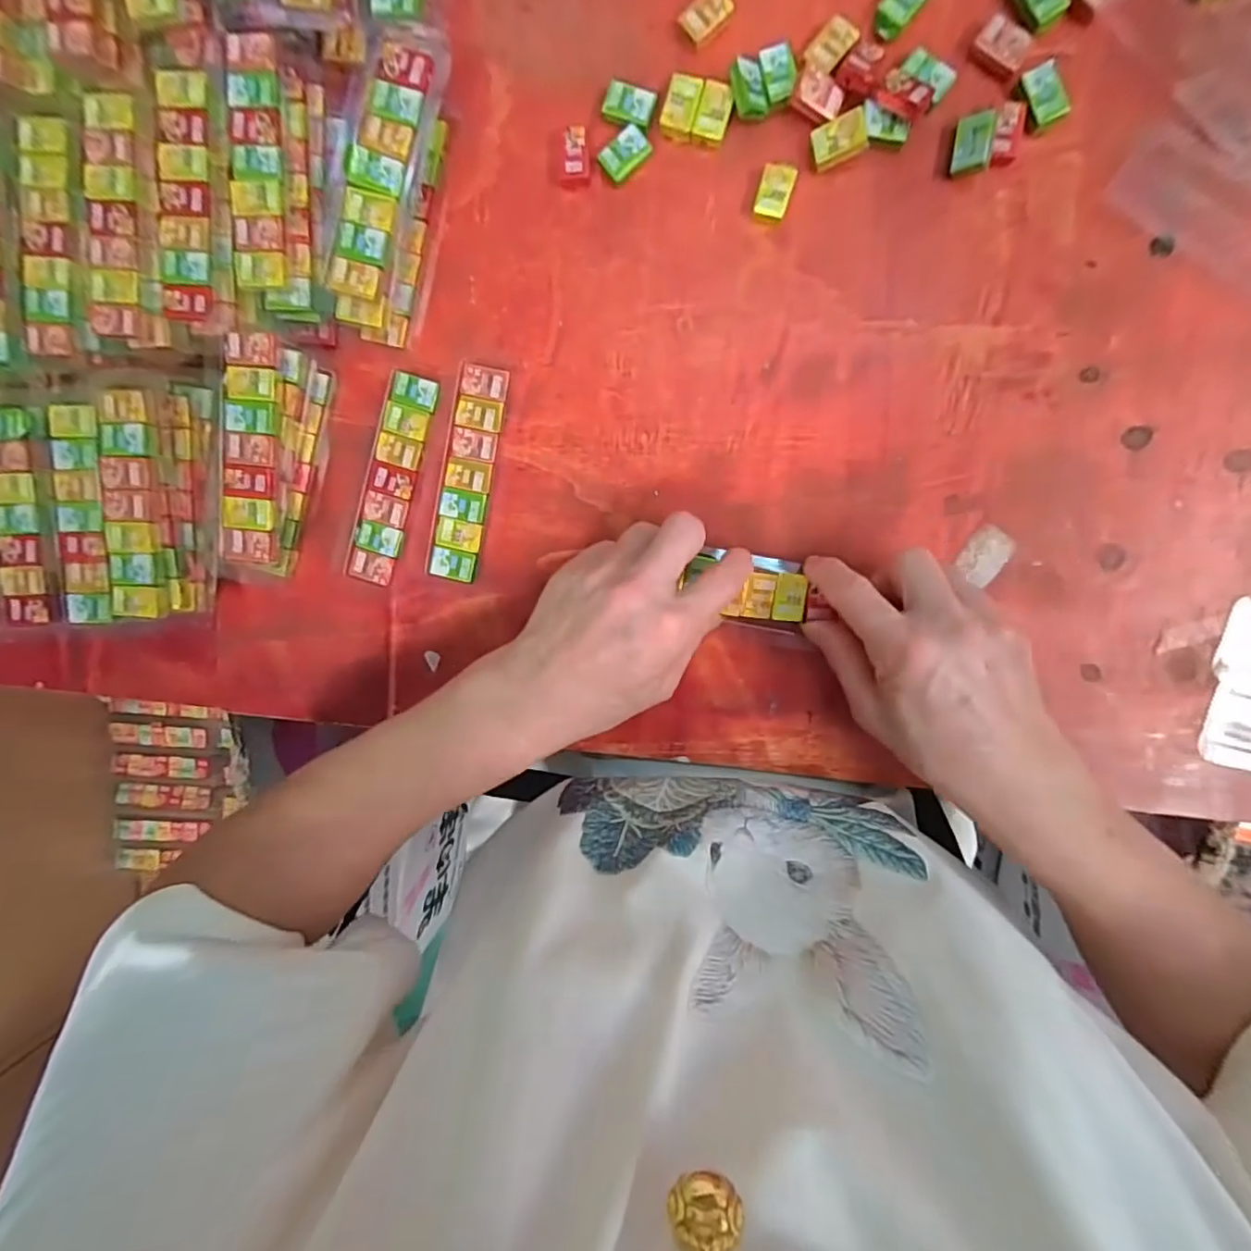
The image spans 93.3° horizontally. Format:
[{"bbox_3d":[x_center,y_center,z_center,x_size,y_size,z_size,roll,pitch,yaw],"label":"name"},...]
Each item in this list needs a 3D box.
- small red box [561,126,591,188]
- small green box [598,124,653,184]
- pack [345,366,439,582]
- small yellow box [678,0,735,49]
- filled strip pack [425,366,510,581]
[{"bbox_3d":[-0.027,-0.251,0.315,0.016,0.008,0.029,-2,95,6],"label":"small red box"},{"bbox_3d":[0.000,-0.250,0.313,0.026,0.008,0.017,-41,91,8],"label":"small green box"},{"bbox_3d":[-0.135,-0.083,0.339,0.027,0.004,0.119,17,97,4],"label":"pack"},{"bbox_3d":[0.041,-0.312,0.300,0.026,0.004,0.017,-39,91,8],"label":"small yellow box"},{"bbox_3d":[-0.089,-0.086,0.337,0.027,0.007,0.119,12,97,4],"label":"filled strip pack"}]

